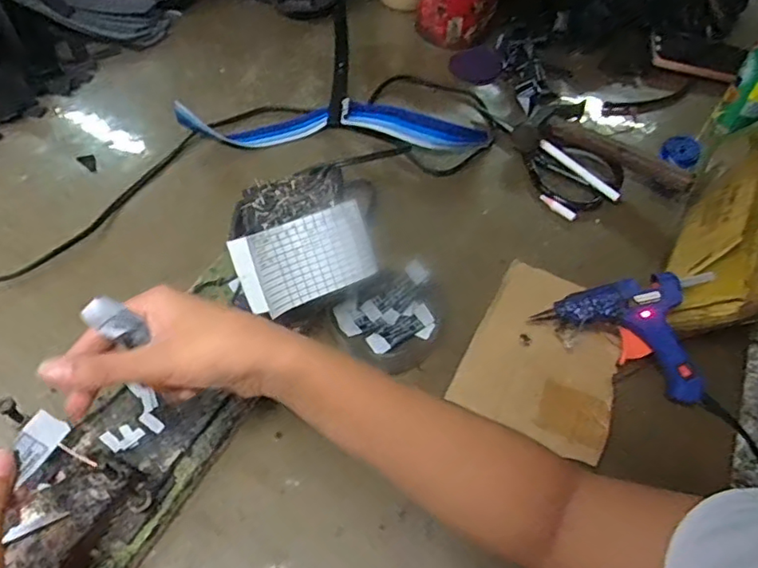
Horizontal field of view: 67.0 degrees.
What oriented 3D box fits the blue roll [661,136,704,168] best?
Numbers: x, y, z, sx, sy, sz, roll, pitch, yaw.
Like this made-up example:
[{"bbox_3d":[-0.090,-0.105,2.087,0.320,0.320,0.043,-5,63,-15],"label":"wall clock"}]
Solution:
[{"bbox_3d":[0.332,-0.146,0.628,0.039,0.032,0.014,37,59,20],"label":"blue roll"}]

